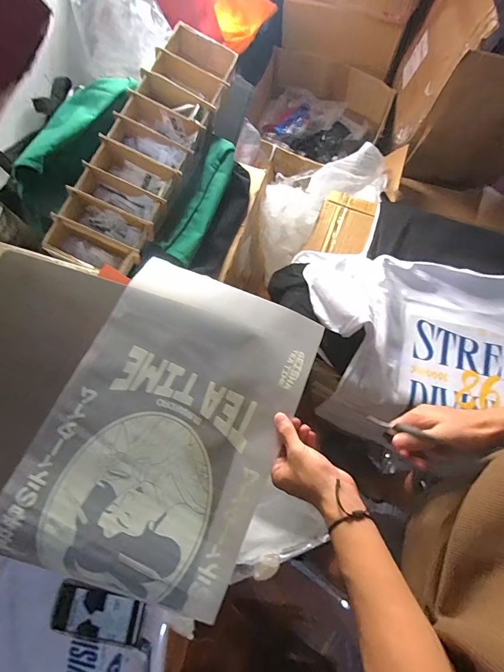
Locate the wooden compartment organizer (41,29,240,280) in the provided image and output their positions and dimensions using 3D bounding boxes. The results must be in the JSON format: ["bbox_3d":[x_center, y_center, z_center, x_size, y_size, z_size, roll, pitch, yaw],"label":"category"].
[{"bbox_3d":[-0.221,-0.422,0.811,0.193,0.099,0.626,19,74,7],"label":"wooden compartment organizer"}]

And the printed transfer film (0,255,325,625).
[{"bbox_3d":[-0.115,0.119,0.504,0.308,0.018,0.436,22,74,8],"label":"printed transfer film"}]

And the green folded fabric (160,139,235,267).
[{"bbox_3d":[-0.111,-0.316,0.826,0.072,0.039,0.319,20,74,8],"label":"green folded fabric"}]

